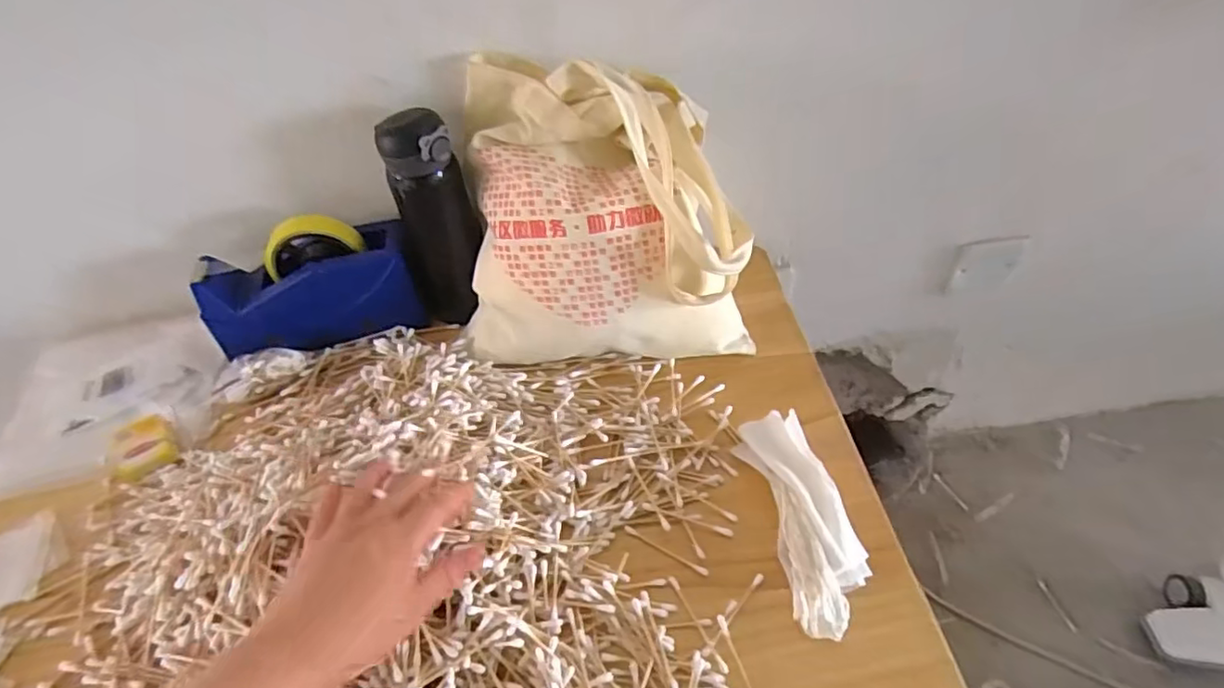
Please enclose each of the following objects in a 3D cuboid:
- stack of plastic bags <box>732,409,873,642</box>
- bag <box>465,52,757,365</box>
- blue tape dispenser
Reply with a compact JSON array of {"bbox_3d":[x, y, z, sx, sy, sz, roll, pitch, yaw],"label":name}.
[{"bbox_3d":[0.146,0.127,0.480,0.058,0.033,0.174,-10,48,-5],"label":"stack of plastic bags"},{"bbox_3d":[-0.010,-0.110,0.563,0.260,0.216,0.163,0,48,3],"label":"bag"},{"bbox_3d":[-0.290,-0.053,0.609,0.198,0.108,0.081,-9,50,-3],"label":"blue tape dispenser"}]

